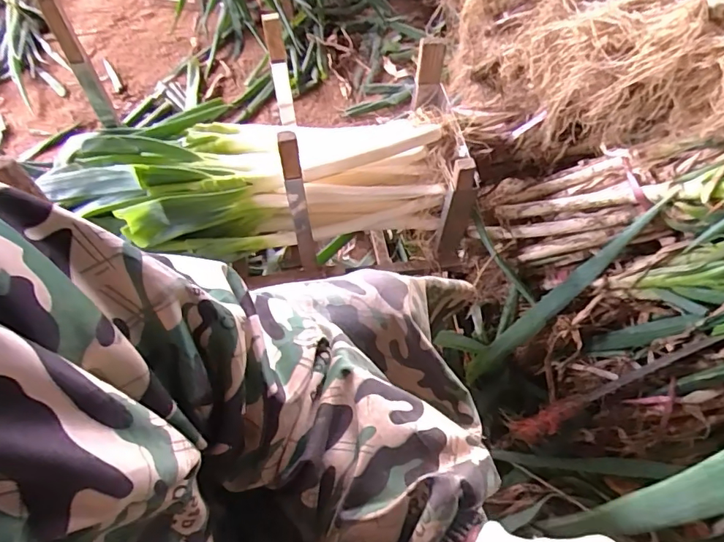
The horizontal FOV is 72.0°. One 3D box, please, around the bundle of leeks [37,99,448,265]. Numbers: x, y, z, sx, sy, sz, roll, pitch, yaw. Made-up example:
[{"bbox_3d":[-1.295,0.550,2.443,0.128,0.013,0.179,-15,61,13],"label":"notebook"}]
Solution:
[{"bbox_3d":[-0.148,-0.155,0.825,0.566,0.161,0.227,1,60,1],"label":"bundle of leeks"}]

